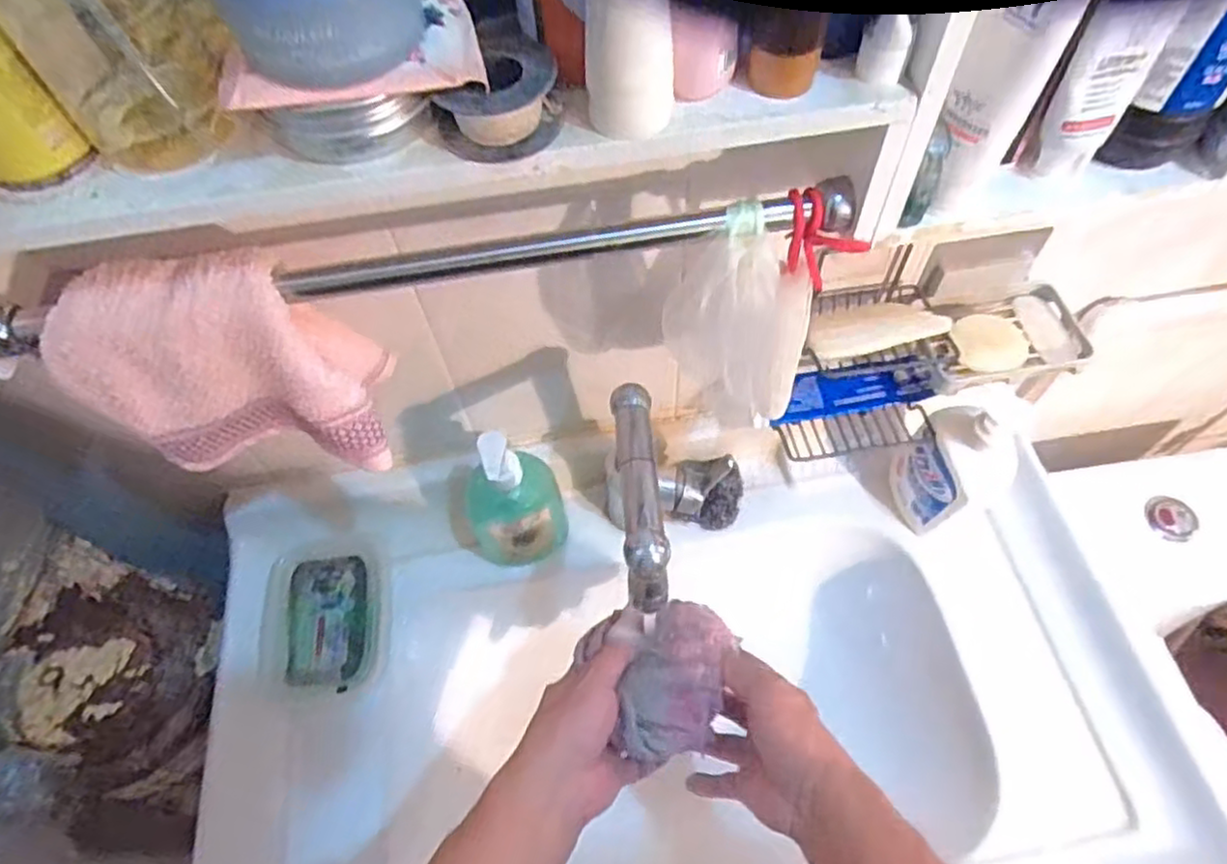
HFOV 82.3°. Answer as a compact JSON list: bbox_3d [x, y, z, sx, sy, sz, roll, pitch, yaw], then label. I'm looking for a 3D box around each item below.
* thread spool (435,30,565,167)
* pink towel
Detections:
[{"bbox_3d":[-0.049,-0.149,0.317,0.048,0.031,0.053,36,67,22],"label":"thread spool"},{"bbox_3d":[-0.227,-0.044,0.427,0.153,0.144,0.085,-4,58,1],"label":"pink towel"}]

